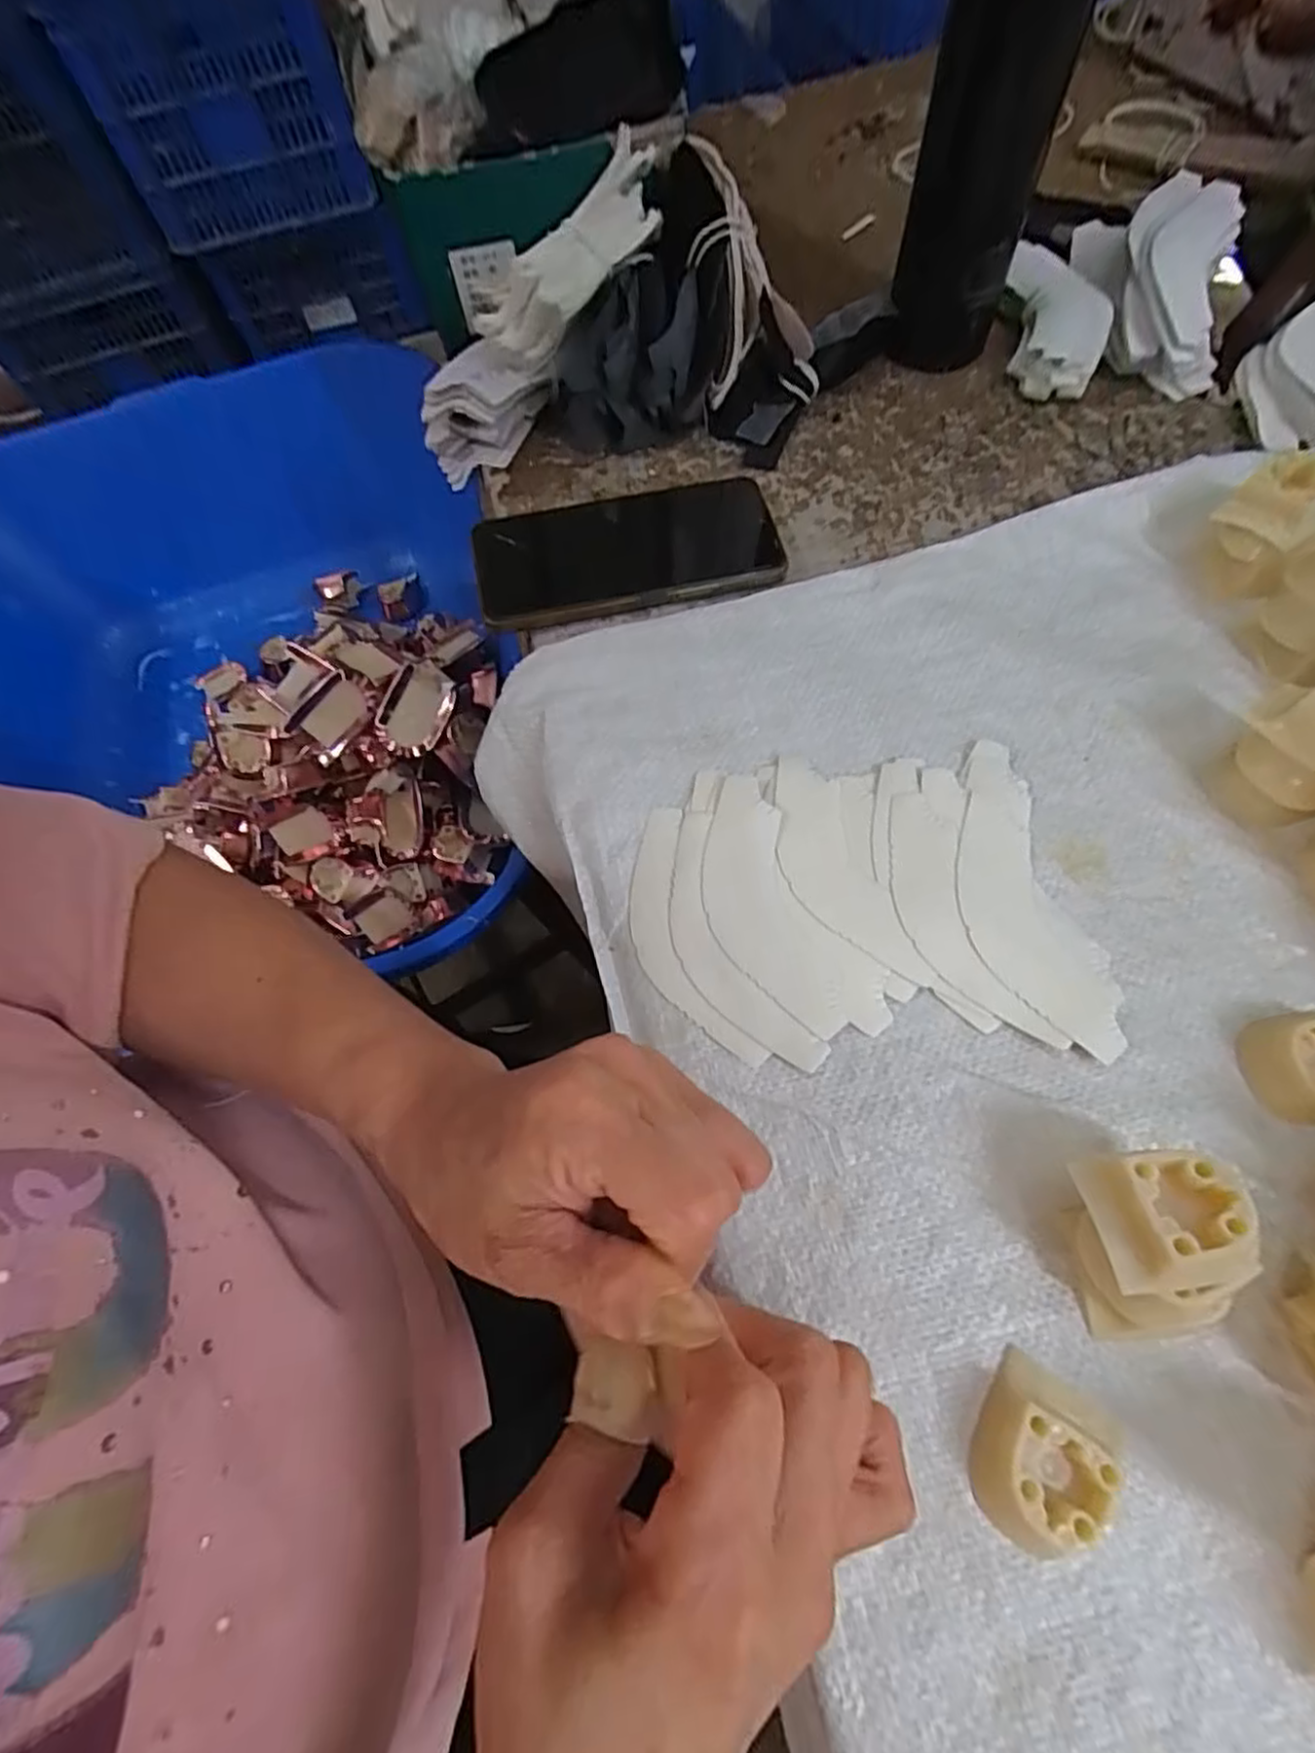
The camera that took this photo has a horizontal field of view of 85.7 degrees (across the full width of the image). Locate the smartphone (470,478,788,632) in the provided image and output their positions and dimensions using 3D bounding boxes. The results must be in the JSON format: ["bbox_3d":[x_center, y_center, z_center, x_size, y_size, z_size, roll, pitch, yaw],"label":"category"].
[{"bbox_3d":[-0.017,-0.177,0.382,0.161,0.010,0.080,-12,65,-2],"label":"smartphone"}]

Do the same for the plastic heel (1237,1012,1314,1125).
[{"bbox_3d":[0.236,0.069,0.258,0.036,0.017,0.037,-1,65,3],"label":"plastic heel"}]

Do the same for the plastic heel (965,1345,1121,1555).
[{"bbox_3d":[0.118,0.177,0.217,0.037,0.018,0.047,35,72,17],"label":"plastic heel"}]

